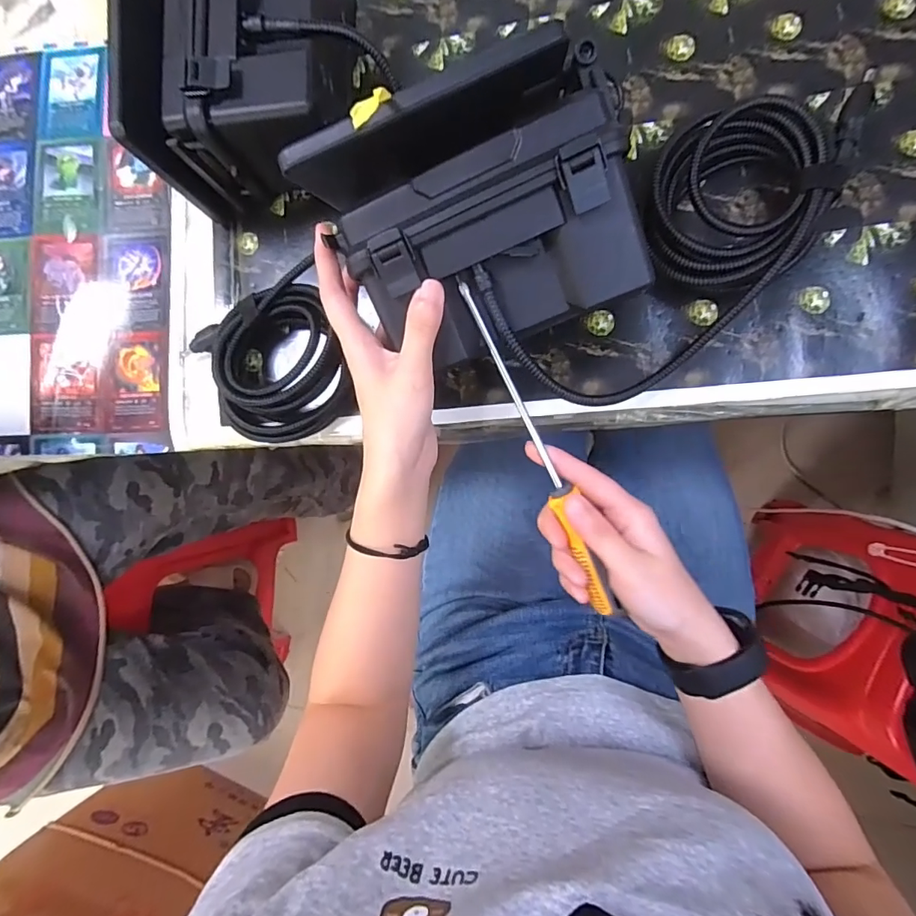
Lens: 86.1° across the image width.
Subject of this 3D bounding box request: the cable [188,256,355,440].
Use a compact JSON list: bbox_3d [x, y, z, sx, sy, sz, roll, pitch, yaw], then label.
[{"bbox_3d":[-0.150,-0.074,0.391,0.128,0.049,0.116,-31,82,4],"label":"cable"}]

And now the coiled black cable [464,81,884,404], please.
[{"bbox_3d":[0.158,-0.147,0.342,0.271,0.041,0.138,-31,82,4],"label":"coiled black cable"}]

